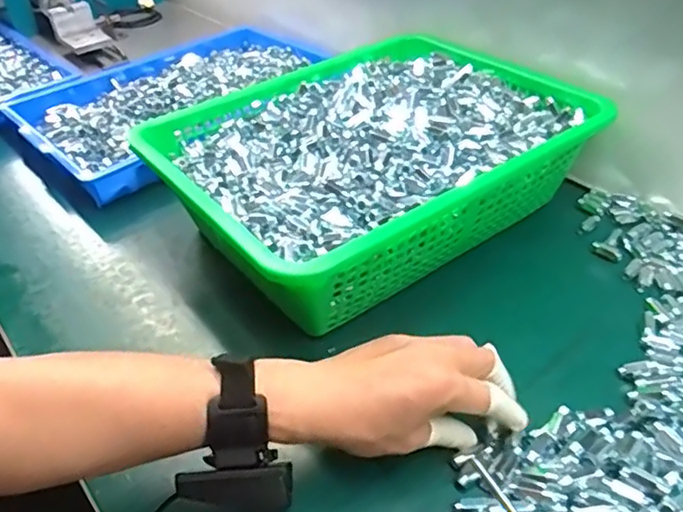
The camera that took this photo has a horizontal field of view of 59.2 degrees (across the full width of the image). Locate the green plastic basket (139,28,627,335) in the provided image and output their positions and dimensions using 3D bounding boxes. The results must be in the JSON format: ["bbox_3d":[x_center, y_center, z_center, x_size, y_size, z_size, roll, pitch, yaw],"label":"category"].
[{"bbox_3d":[0.030,-0.099,0.612,0.386,0.089,0.303,-27,44,-25],"label":"green plastic basket"}]

